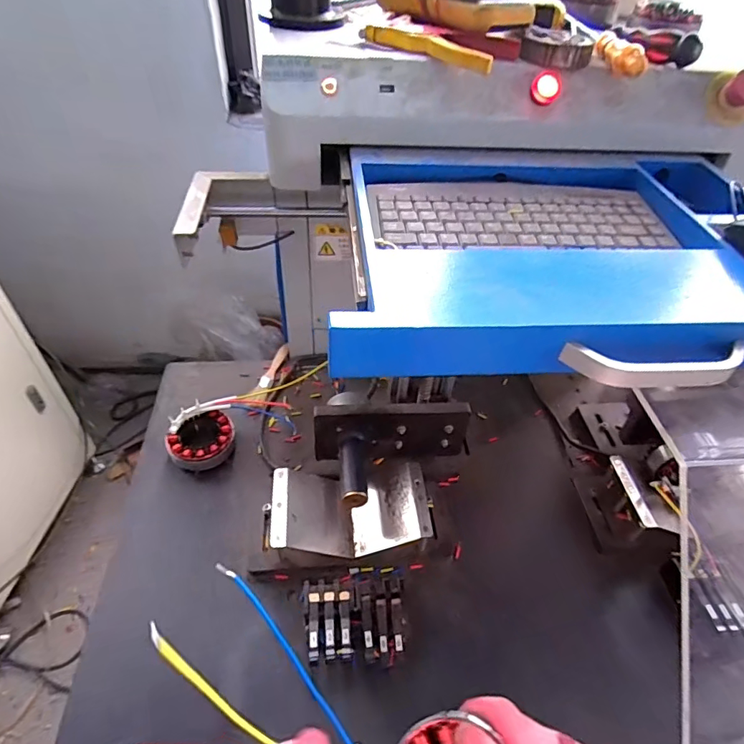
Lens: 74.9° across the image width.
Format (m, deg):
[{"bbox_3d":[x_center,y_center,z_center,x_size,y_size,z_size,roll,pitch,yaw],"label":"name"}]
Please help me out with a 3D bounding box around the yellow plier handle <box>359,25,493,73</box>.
[{"bbox_3d":[0.059,-0.344,0.516,0.156,0.019,0.022,27,50,21],"label":"yellow plier handle"}]

